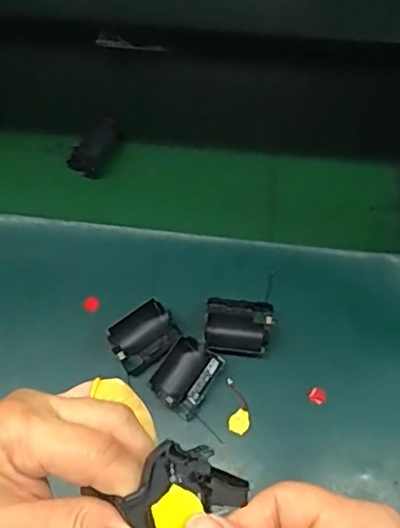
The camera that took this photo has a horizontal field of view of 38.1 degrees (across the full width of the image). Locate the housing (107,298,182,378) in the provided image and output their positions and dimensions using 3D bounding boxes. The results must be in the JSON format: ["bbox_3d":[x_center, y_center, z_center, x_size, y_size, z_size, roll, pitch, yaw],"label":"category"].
[{"bbox_3d":[-0.059,0.079,0.619,0.068,0.029,0.053,-31,68,-13],"label":"housing"}]

